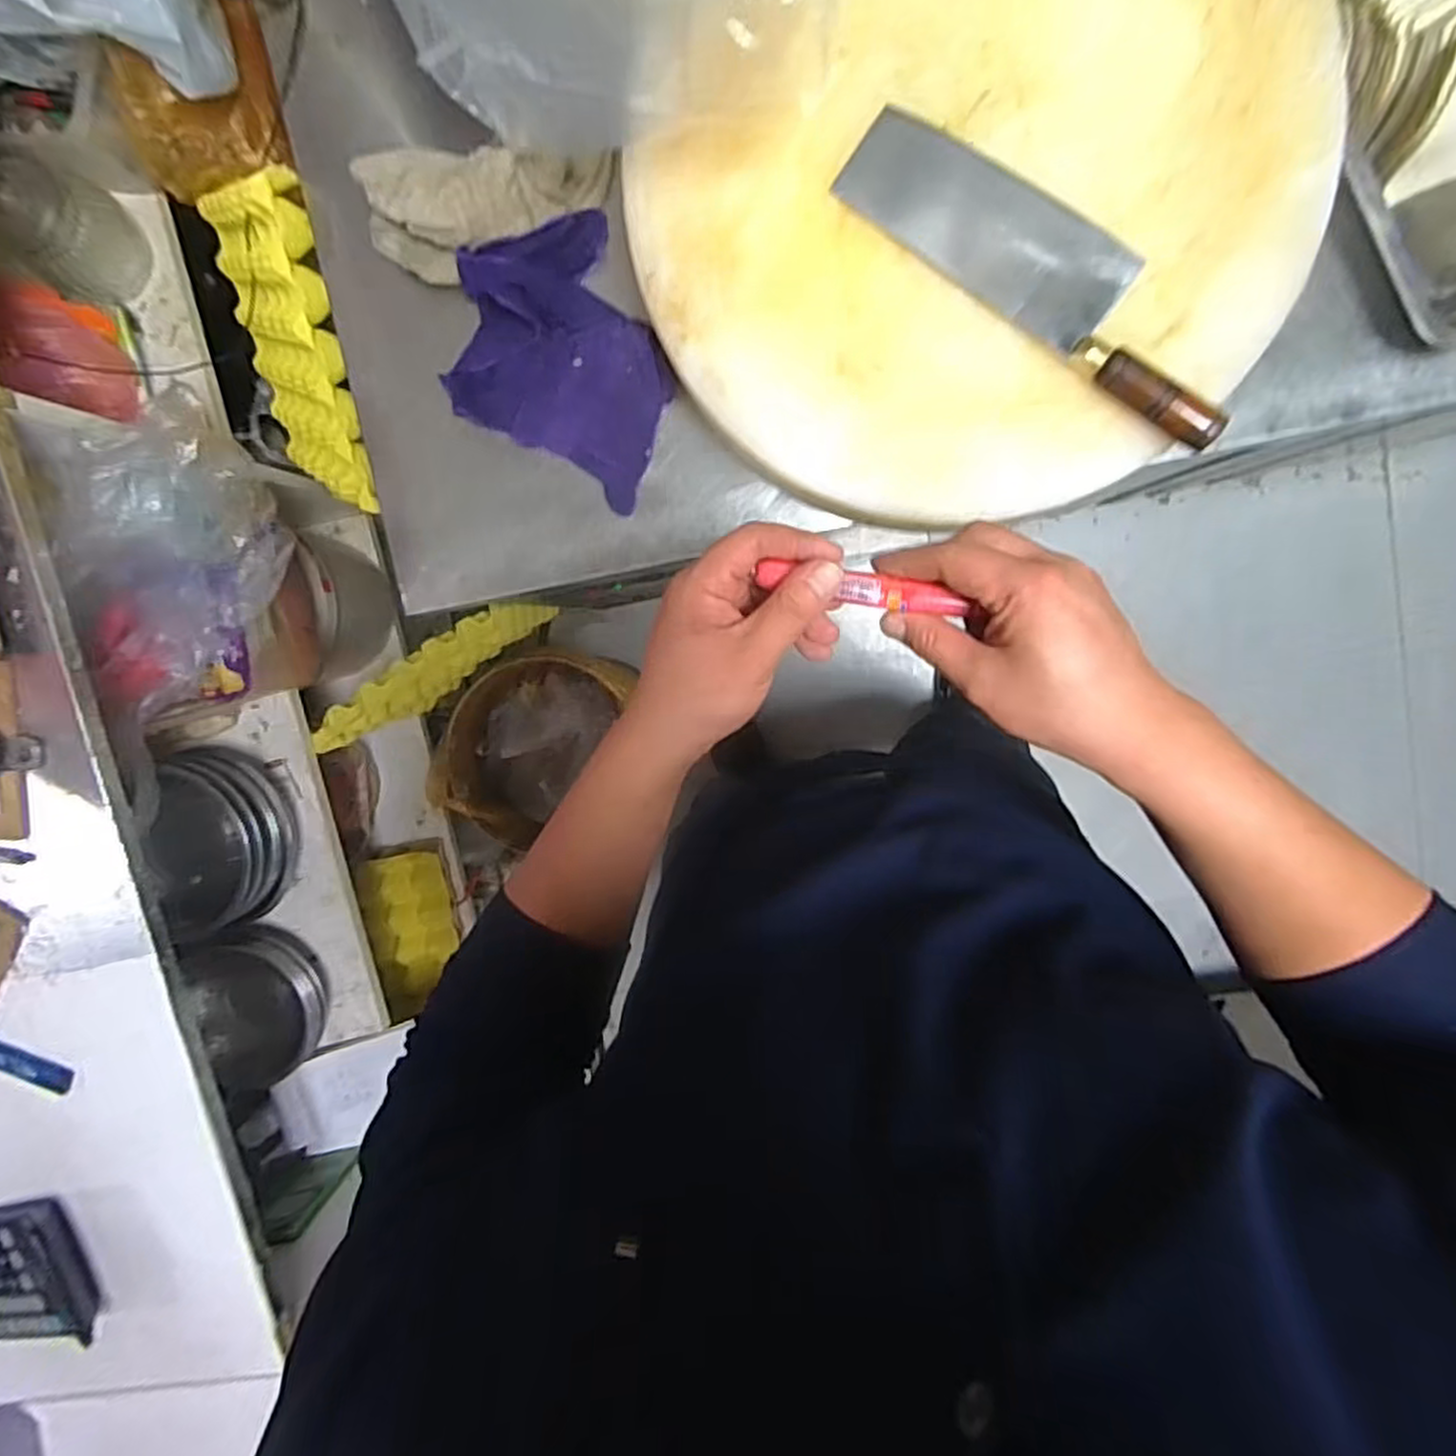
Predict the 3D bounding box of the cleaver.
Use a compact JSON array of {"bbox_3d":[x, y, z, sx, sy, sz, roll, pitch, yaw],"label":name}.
[{"bbox_3d":[0.211,-0.303,0.487,0.297,0.026,0.078,36,99,-2],"label":"cleaver"}]

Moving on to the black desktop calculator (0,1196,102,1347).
[{"bbox_3d":[-0.619,0.483,0.653,0.109,0.031,0.138,-14,97,6],"label":"black desktop calculator"}]

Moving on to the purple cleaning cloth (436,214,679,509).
[{"bbox_3d":[-0.127,-0.303,0.591,0.194,0.049,0.178,31,100,-1],"label":"purple cleaning cloth"}]

